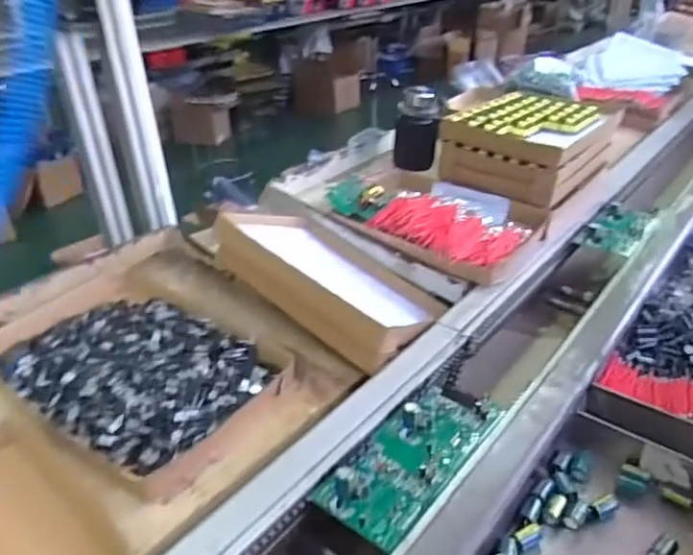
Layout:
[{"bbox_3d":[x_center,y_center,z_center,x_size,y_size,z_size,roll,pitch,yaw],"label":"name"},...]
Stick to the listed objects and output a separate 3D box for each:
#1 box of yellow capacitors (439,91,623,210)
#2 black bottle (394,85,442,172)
[{"bbox_3d":[0.356,-0.263,1.123,0.227,0.104,0.338,26,41,31],"label":"box of yellow capacitors"},{"bbox_3d":[0.153,-0.326,1.262,0.089,0.175,0.075,5,34,4],"label":"black bottle"}]

